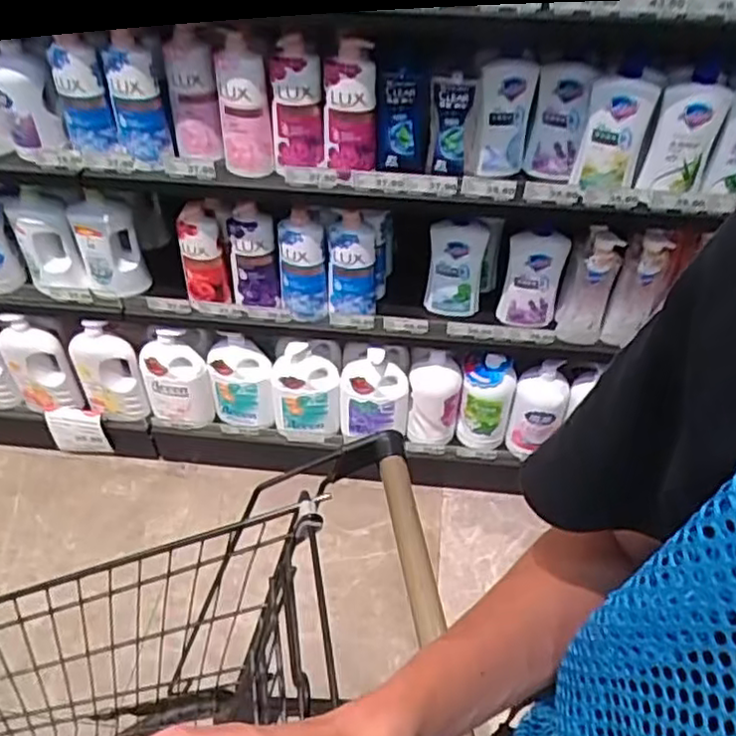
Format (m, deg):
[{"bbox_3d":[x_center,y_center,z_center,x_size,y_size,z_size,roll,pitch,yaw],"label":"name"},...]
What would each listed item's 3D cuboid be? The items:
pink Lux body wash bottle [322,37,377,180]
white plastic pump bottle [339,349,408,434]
[{"bbox_3d":[-0.029,-0.426,1.126,0.082,0.229,0.058,2,44,1],"label":"pink Lux body wash bottle"},{"bbox_3d":[0.014,0.059,1.555,0.149,0.219,0.061,-5,45,-6],"label":"white plastic pump bottle"}]

